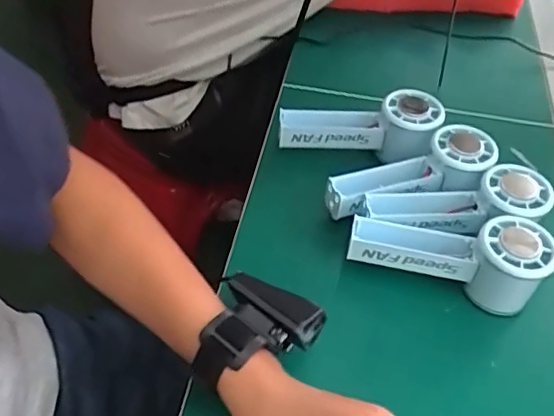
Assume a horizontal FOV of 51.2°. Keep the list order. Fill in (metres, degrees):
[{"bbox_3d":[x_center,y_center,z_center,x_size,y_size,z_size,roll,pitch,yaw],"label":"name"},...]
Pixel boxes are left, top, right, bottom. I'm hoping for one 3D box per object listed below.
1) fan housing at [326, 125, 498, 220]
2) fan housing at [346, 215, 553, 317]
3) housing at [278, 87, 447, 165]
[{"bbox_3d":[0.120,-0.020,0.505,0.151,0.059,0.060,-18,51,-20],"label":"fan housing"},{"bbox_3d":[0.133,0.034,0.456,0.144,0.064,0.053,16,48,11],"label":"fan housing"},{"bbox_3d":[0.080,-0.070,0.546,0.149,0.058,0.076,-1,46,11],"label":"housing"}]

